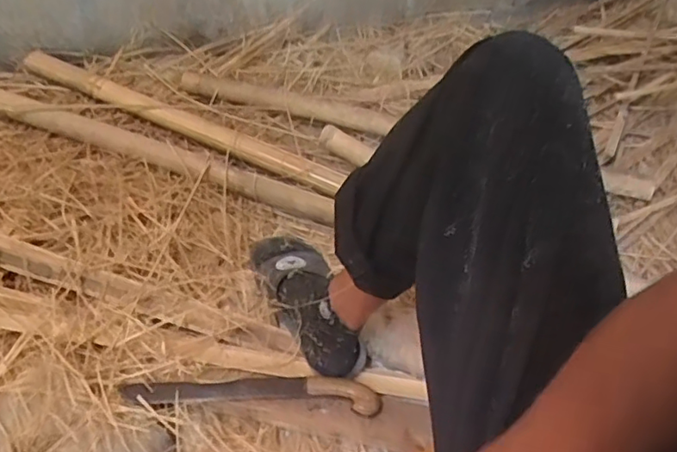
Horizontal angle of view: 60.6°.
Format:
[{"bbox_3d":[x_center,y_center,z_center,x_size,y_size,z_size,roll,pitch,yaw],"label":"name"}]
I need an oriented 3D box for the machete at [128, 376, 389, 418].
[{"bbox_3d":[-0.109,0.211,0.741,0.317,0.026,0.046,3,57,1],"label":"machete"}]

